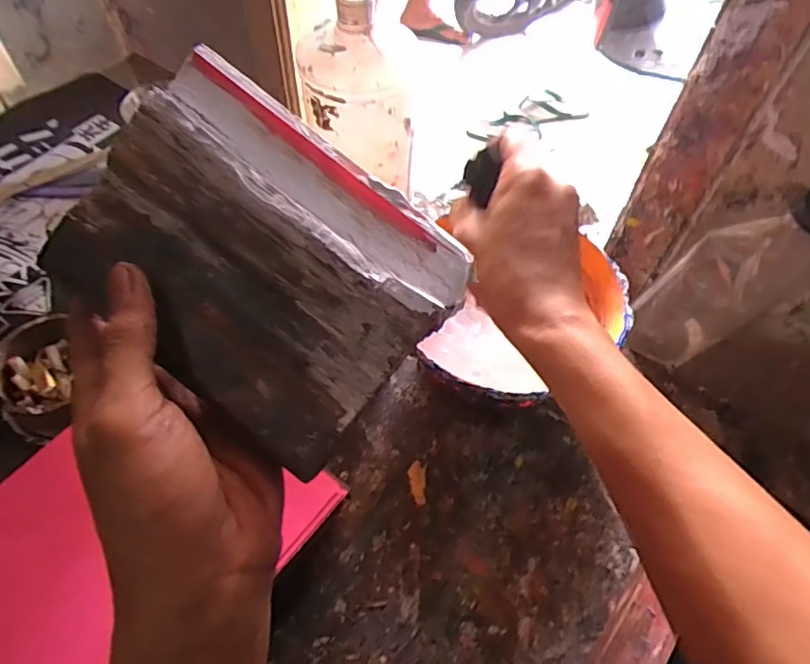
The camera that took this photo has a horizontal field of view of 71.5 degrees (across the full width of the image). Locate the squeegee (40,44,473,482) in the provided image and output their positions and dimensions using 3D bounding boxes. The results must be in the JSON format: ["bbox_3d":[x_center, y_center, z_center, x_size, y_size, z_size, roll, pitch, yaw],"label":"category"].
[{"bbox_3d":[-0.059,-0.026,0.220,0.137,0.017,0.111,37,95,1],"label":"squeegee"}]

